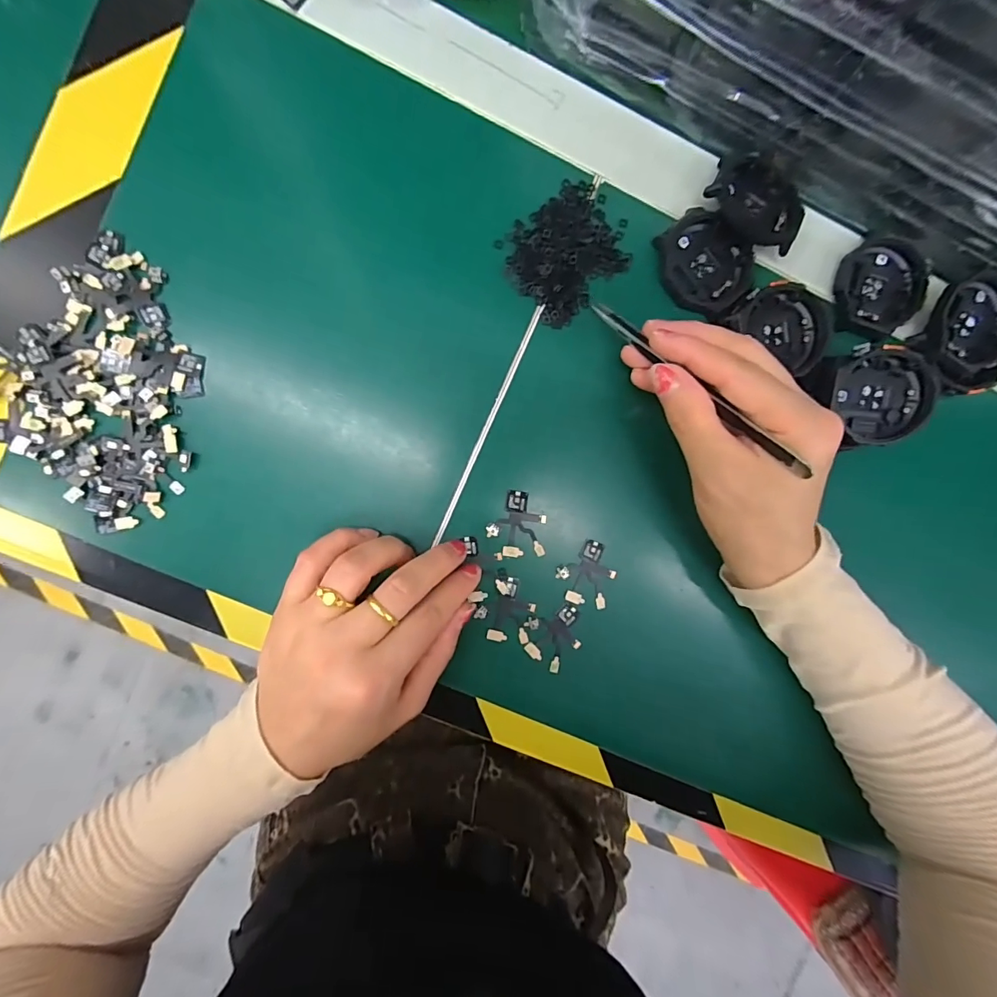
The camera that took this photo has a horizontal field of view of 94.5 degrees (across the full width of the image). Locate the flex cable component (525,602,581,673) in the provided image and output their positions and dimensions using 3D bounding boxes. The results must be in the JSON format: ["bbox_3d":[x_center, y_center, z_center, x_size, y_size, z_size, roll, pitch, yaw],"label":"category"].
[{"bbox_3d":[0.030,0.074,0.251,0.031,0.004,0.035,34,90,-6],"label":"flex cable component"}]

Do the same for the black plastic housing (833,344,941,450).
[{"bbox_3d":[0.198,-0.054,0.243,0.049,0.018,0.048,-5,101,8],"label":"black plastic housing"}]

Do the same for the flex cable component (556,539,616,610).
[{"bbox_3d":[0.048,0.041,0.251,0.032,0.004,0.035,0,93,-5],"label":"flex cable component"}]

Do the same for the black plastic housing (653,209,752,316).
[{"bbox_3d":[0.109,-0.125,0.246,0.047,0.008,0.051,0,93,-5],"label":"black plastic housing"}]

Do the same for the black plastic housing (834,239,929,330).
[{"bbox_3d":[0.211,-0.116,0.256,0.049,0.013,0.045,-2,93,-5],"label":"black plastic housing"}]

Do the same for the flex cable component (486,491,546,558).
[{"bbox_3d":[0.010,0.014,0.247,0.031,0.004,0.035,8,92,-5],"label":"flex cable component"}]

